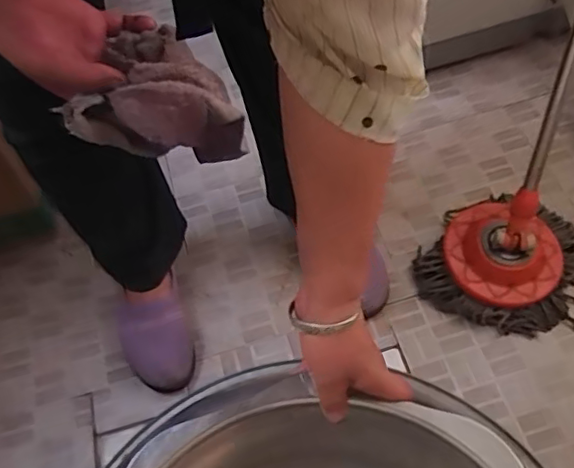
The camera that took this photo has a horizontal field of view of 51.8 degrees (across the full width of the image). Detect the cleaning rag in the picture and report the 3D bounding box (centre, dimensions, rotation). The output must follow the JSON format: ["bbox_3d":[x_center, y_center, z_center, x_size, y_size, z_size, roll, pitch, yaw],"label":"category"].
[{"bbox_3d":[-0.110,-0.121,0.522,0.140,0.074,0.105,2,53,6],"label":"cleaning rag"}]

